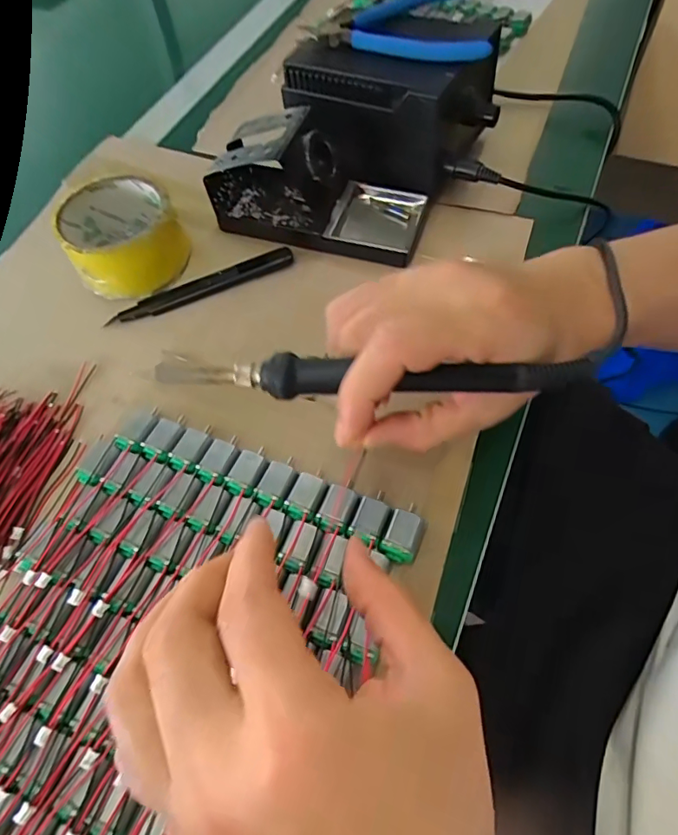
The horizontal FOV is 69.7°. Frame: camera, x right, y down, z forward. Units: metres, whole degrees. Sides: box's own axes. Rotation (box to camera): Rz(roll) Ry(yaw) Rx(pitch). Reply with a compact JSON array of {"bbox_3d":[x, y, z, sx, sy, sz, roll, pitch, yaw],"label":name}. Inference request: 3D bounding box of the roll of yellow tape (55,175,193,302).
[{"bbox_3d":[-0.163,-0.138,0.371,0.077,0.044,0.083,-1,62,3],"label":"roll of yellow tape"}]

